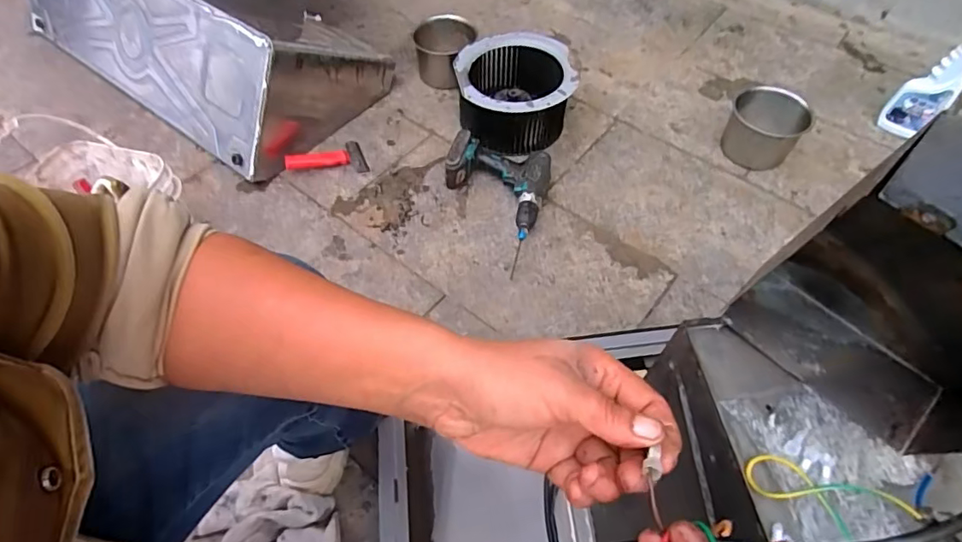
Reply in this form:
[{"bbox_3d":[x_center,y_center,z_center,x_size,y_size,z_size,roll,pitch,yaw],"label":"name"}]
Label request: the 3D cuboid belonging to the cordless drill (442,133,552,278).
[{"bbox_3d":[0.021,-0.164,1.027,0.207,0.069,0.248,16,57,10],"label":"cordless drill"}]

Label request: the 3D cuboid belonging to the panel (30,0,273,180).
[{"bbox_3d":[-0.759,-0.513,1.118,0.842,0.268,0.020,33,26,24],"label":"panel"}]

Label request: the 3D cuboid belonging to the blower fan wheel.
[{"bbox_3d":[0.068,-0.384,1.134,0.234,0.150,0.252,0,56,0],"label":"blower fan wheel"}]

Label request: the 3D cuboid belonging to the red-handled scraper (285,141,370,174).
[{"bbox_3d":[-0.326,-0.233,1.095,0.162,0.030,0.085,-11,55,-25],"label":"red-handled scraper"}]

